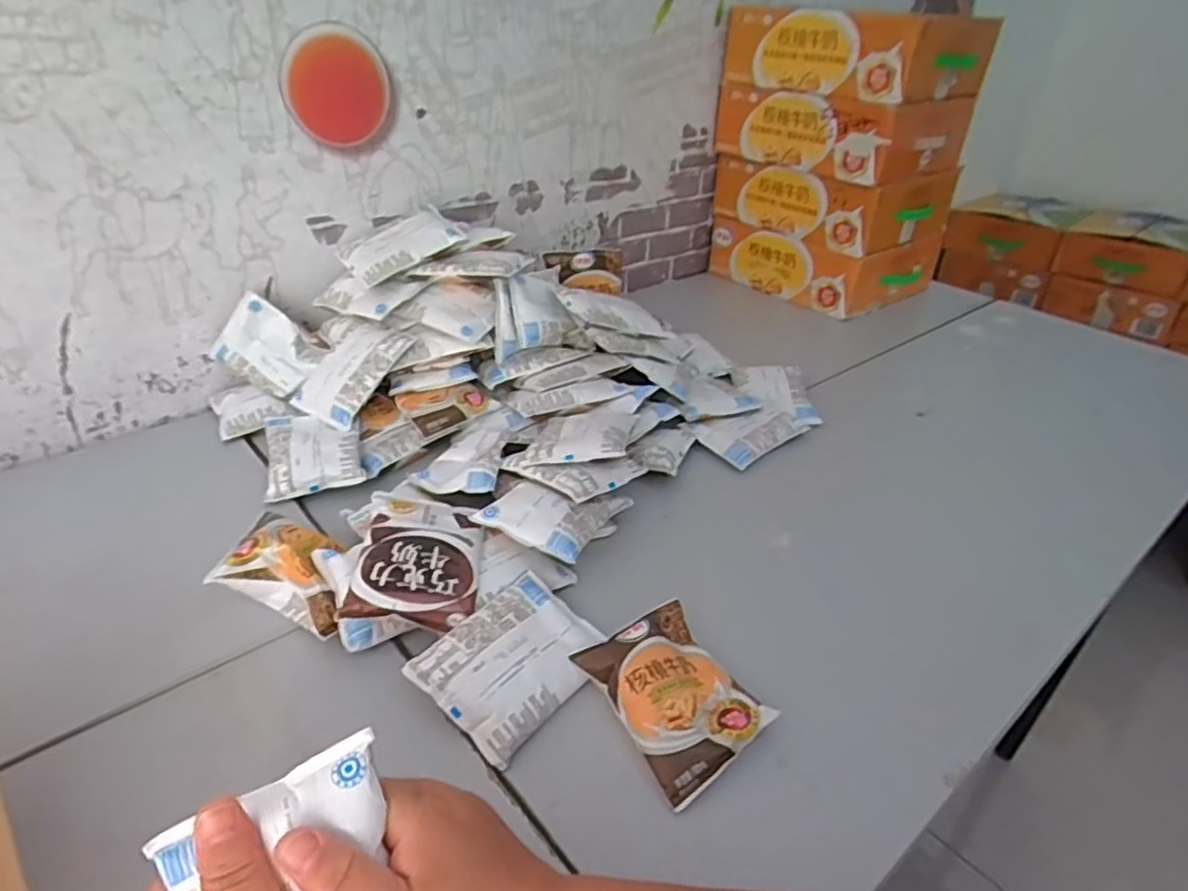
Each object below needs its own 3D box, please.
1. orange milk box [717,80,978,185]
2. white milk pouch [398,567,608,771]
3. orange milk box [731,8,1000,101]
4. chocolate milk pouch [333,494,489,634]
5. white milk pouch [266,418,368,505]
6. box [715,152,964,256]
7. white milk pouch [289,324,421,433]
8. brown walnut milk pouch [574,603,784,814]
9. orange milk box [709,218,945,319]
[{"bbox_3d":[0.394,-0.516,1.123,0.221,0.106,0.310,-24,41,-35],"label":"orange milk box"},{"bbox_3d":[-0.056,0.153,0.507,0.095,0.021,0.127,37,42,18],"label":"white milk pouch"},{"bbox_3d":[0.410,-0.612,1.076,0.264,0.102,0.291,-20,39,-31],"label":"orange milk box"},{"bbox_3d":[-0.139,0.088,0.556,0.095,0.015,0.121,10,43,-11],"label":"chocolate milk pouch"},{"bbox_3d":[-0.291,0.003,0.721,0.093,0.033,0.117,-8,34,-16],"label":"white milk pouch"},{"bbox_3d":[0.411,-0.437,1.206,0.254,0.103,0.295,-20,39,-31],"label":"box"},{"bbox_3d":[-0.265,-0.084,0.758,0.090,0.018,0.127,25,71,28],"label":"white milk pouch"},{"bbox_3d":[0.057,0.174,0.492,0.098,0.030,0.122,-20,39,-31],"label":"brown walnut milk pouch"},{"bbox_3d":[0.414,-0.342,1.250,0.244,0.097,0.317,-24,41,-35],"label":"orange milk box"}]

